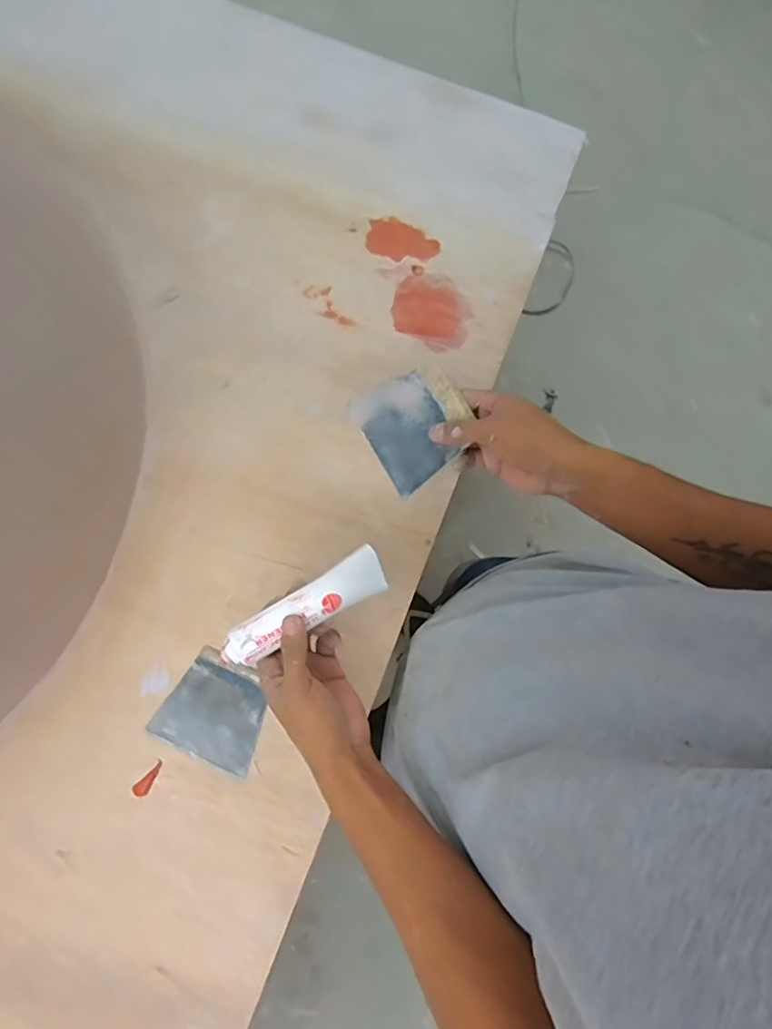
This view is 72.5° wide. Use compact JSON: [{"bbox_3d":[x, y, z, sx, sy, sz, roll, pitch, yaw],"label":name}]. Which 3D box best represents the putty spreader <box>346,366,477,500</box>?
[{"bbox_3d":[0.030,-0.085,0.505,0.096,0.007,0.100,-32,96,0],"label":"putty spreader"}]

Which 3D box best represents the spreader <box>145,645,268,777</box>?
[{"bbox_3d":[-0.172,0.198,0.536,0.103,0.008,0.096,25,80,3],"label":"spreader"}]

